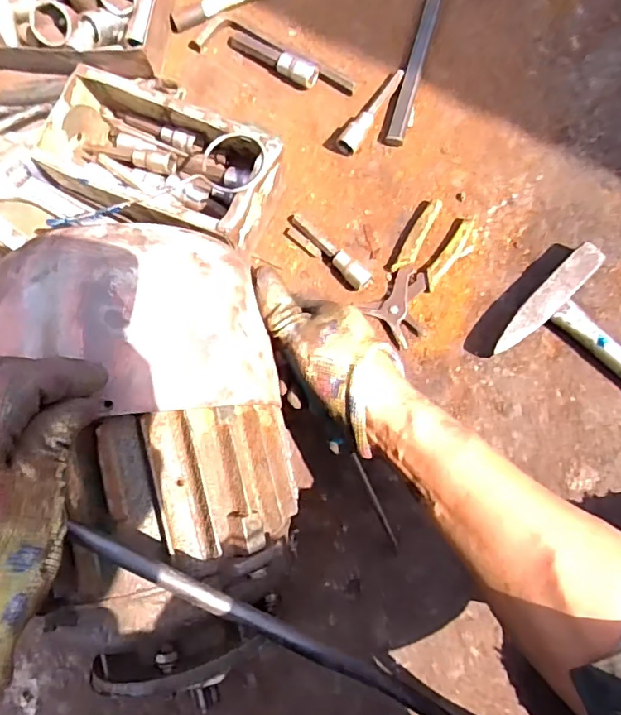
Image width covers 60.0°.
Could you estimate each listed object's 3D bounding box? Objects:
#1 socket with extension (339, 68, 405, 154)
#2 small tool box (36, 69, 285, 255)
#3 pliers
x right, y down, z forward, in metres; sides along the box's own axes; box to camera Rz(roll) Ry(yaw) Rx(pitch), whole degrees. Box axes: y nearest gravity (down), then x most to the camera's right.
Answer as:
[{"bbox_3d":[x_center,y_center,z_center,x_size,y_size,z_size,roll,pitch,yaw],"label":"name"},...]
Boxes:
[{"bbox_3d":[0.060,-0.245,0.533,0.021,0.019,0.099,31,85,8],"label":"socket with extension"},{"bbox_3d":[-0.137,-0.176,0.511,0.211,0.083,0.111,24,83,8],"label":"small tool box"},{"bbox_3d":[0.106,-0.082,0.513,0.059,0.015,0.135,34,85,8],"label":"pliers"}]

